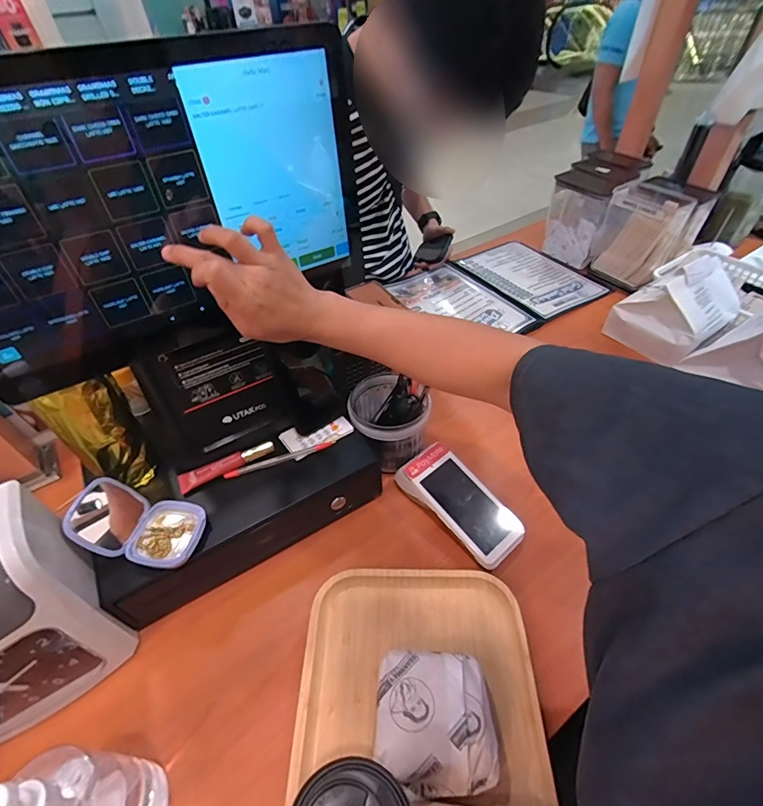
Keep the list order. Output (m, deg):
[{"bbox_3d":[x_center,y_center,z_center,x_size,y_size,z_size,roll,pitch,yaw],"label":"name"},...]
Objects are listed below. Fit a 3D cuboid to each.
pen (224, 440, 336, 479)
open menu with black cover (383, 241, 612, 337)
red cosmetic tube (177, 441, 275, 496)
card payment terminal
[{"bbox_3d":[-0.128,0.071,0.539,0.140,0.011,0.009,-14,49,-14],"label":"pen"},{"bbox_3d":[0.268,-0.268,0.968,0.409,0.023,0.309,-29,52,-23],"label":"open menu with black cover"},{"bbox_3d":[-0.193,0.079,0.528,0.119,0.015,0.027,-19,50,-18],"label":"red cosmetic tube"},{"bbox_3d":[0.105,0.135,0.569,0.082,0.054,0.174,-35,54,-27],"label":"card payment terminal"}]

